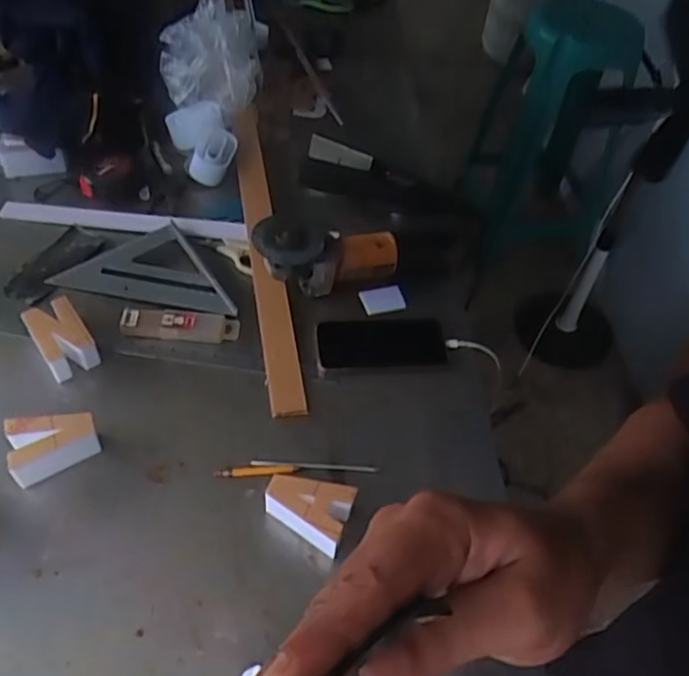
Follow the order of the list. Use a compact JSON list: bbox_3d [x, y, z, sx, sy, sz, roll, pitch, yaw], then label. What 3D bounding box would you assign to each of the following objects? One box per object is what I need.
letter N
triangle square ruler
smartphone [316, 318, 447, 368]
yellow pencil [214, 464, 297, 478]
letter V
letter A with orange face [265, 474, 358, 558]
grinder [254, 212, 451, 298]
[{"bbox_3d":[-0.325,-0.001,0.742,0.056,0.048,0.089,-27,60,-27],"label":"letter N"},{"bbox_3d":[-0.249,-0.098,0.850,0.232,0.014,0.136,8,50,1],"label":"triangle square ruler"},{"bbox_3d":[0.047,0.005,0.805,0.162,0.014,0.072,-5,51,-10],"label":"smartphone"},{"bbox_3d":[-0.094,0.141,0.685,0.086,0.008,0.010,-1,51,-7],"label":"yellow pencil"},{"bbox_3d":[-0.297,0.107,0.661,0.084,0.052,0.061,-12,55,-18],"label":"letter V"},{"bbox_3d":[-0.038,0.170,0.639,0.087,0.047,0.058,20,52,7],"label":"letter A with orange face"},{"bbox_3d":[0.016,-0.109,0.857,0.285,0.087,0.076,-3,49,-27],"label":"grinder"}]

